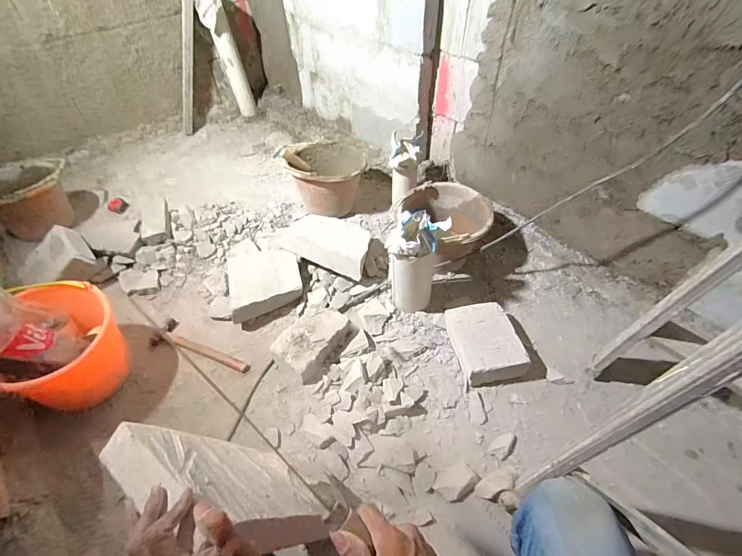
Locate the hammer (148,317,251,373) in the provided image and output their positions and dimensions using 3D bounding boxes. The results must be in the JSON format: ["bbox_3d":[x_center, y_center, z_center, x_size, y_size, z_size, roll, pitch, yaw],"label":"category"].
[{"bbox_3d":[-0.474,0.193,1.001,0.311,0.037,0.083,19,52,17],"label":"hammer"}]

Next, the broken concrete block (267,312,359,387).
[{"bbox_3d":[-0.144,0.168,0.993,0.143,0.071,0.209,35,58,27],"label":"broken concrete block"}]

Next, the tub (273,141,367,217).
[{"bbox_3d":[-0.168,-0.386,1.366,0.276,0.163,0.299,-1,49,1],"label":"tub"}]

